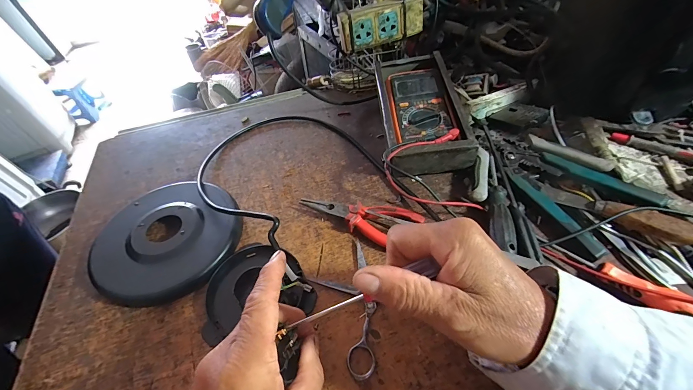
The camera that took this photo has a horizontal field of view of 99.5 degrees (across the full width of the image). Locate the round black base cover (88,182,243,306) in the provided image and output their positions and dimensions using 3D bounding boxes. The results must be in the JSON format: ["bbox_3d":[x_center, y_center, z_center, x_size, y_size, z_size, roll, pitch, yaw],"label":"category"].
[{"bbox_3d":[-0.202,0.047,0.338,0.148,0.022,0.151,-3,49,4],"label":"round black base cover"}]

